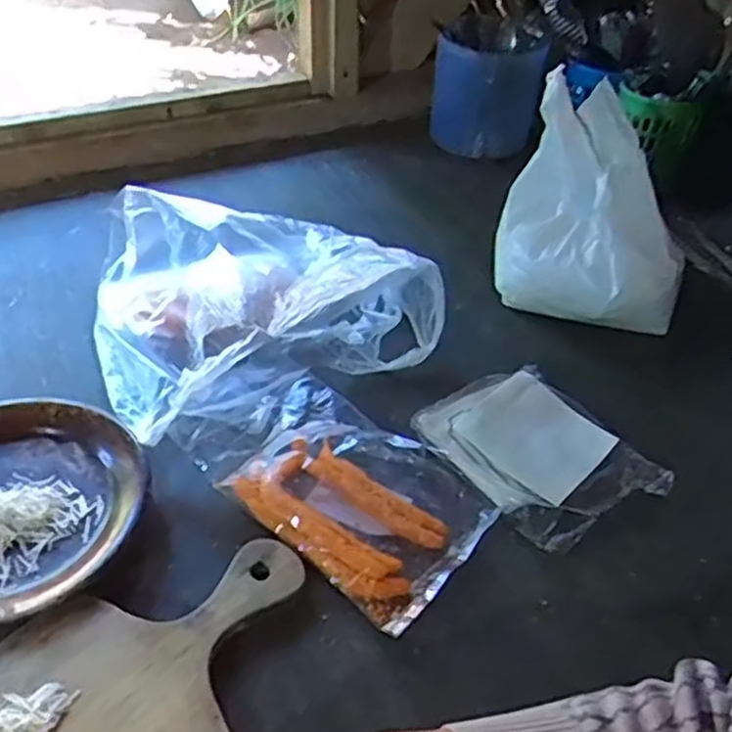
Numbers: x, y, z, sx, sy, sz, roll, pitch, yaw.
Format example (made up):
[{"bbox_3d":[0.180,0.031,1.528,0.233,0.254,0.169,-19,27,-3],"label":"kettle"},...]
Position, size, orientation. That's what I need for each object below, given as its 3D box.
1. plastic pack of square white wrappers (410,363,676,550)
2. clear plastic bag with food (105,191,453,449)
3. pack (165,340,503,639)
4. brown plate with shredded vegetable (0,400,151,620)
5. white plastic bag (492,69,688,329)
[{"bbox_3d":[0.137,0.064,0.592,0.134,0.018,0.157,-26,50,-29],"label":"plastic pack of square white wrappers"},{"bbox_3d":[-0.102,-0.069,0.663,0.273,0.084,0.232,-20,48,-25],"label":"clear plastic bag with food"},{"bbox_3d":[-0.032,0.076,0.561,0.246,0.031,0.135,31,49,27],"label":"pack"},{"bbox_3d":[-0.249,0.099,0.515,0.185,0.028,0.179,2,42,-2],"label":"brown plate with shredded vegetable"},{"bbox_3d":[0.223,-0.147,0.701,0.175,0.190,0.096,21,45,17],"label":"white plastic bag"}]

